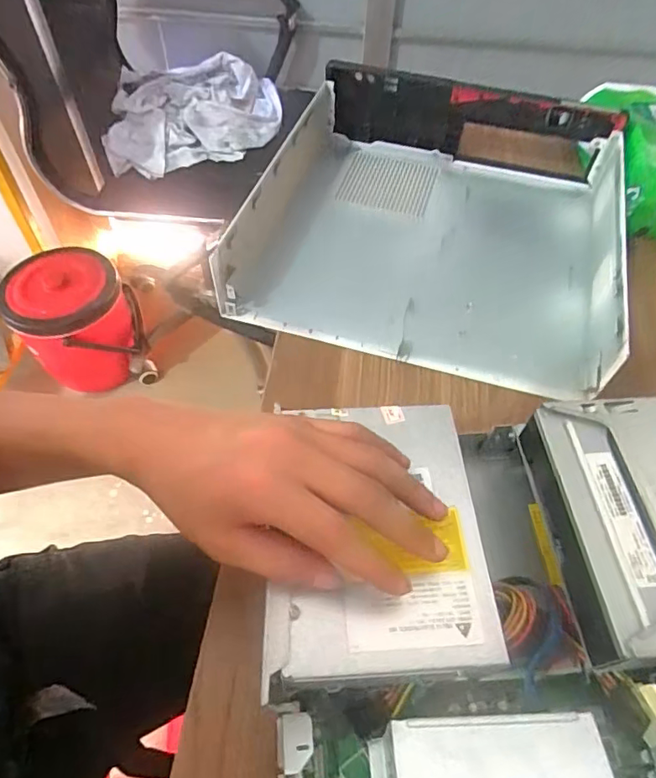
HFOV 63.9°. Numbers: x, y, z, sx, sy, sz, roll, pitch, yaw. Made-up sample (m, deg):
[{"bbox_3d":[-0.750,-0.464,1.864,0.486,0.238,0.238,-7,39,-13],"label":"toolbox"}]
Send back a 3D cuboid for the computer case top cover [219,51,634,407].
[{"bbox_3d":[0.111,-0.178,0.546,0.342,0.094,0.363,14,56,8],"label":"computer case top cover"}]

